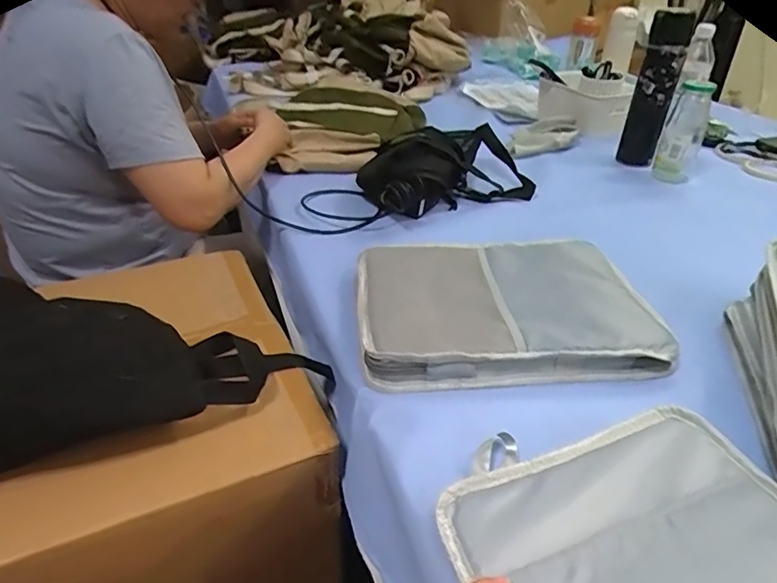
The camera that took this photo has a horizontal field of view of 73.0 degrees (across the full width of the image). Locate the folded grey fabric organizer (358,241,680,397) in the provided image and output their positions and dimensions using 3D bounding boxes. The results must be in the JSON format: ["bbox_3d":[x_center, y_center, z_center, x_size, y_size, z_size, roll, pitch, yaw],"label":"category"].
[{"bbox_3d":[0.121,0.015,0.584,0.314,0.039,0.231,-4,34,-8],"label":"folded grey fabric organizer"}]

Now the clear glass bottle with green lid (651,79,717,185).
[{"bbox_3d":[0.520,-0.275,0.928,0.066,0.170,0.076,18,37,23],"label":"clear glass bottle with green lid"}]

